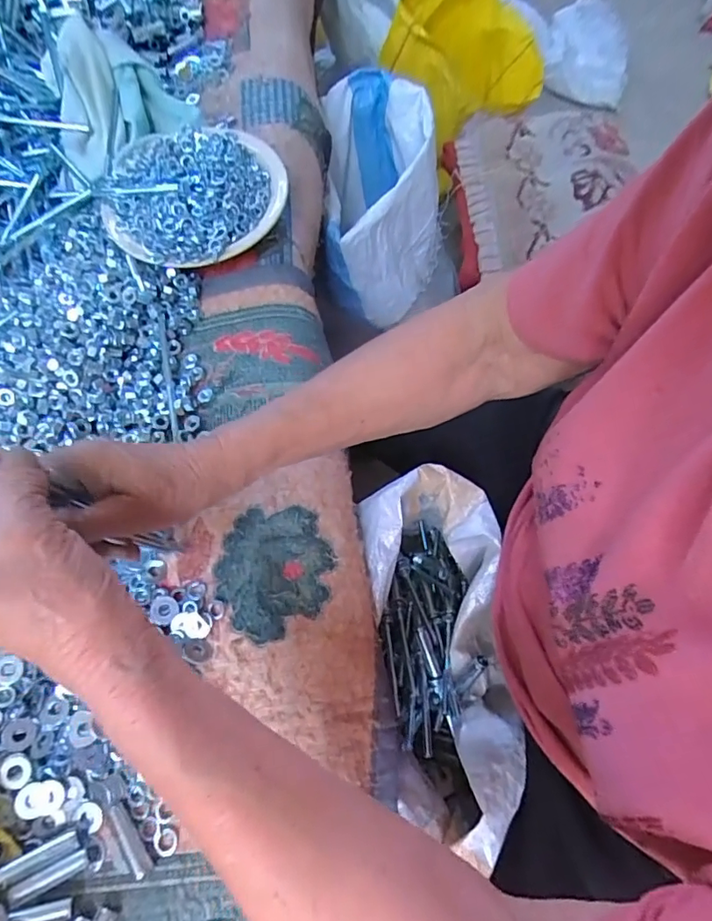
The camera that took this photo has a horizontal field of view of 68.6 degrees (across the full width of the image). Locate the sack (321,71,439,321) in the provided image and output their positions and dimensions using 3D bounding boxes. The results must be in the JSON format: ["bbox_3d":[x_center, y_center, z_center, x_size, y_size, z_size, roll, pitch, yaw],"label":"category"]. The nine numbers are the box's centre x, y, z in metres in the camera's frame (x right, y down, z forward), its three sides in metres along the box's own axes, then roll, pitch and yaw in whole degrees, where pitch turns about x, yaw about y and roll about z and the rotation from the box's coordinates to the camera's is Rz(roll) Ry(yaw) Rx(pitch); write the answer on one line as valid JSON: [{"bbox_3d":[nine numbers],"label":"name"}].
[{"bbox_3d":[0.038,-0.415,0.849,0.155,0.274,0.431,-3,64,1],"label":"sack"}]

